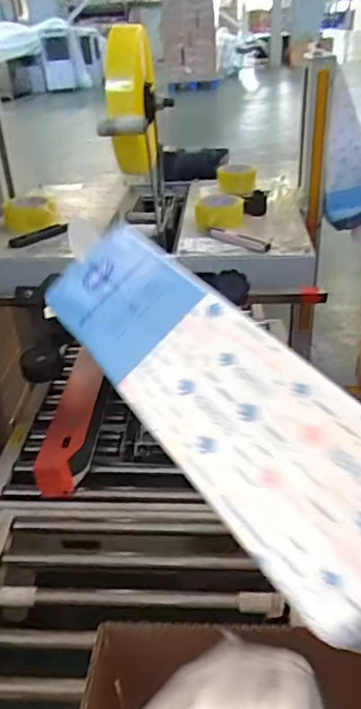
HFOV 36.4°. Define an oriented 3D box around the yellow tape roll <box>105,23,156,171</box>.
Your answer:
[{"bbox_3d":[-0.089,-0.484,1.051,0.085,0.233,0.243,-3,31,1],"label":"yellow tape roll"}]

